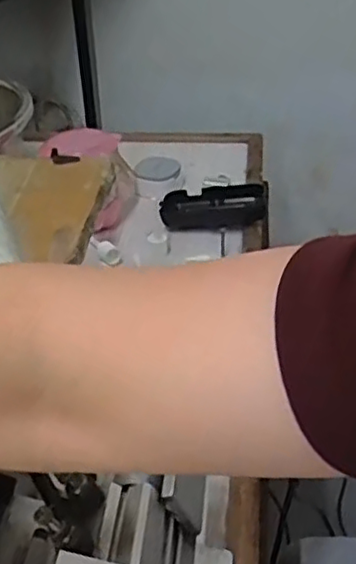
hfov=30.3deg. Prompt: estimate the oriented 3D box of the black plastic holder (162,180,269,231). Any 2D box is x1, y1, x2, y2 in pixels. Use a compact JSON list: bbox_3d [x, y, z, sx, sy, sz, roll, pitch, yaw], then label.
[{"bbox_3d":[0.039,-0.082,0.708,0.110,0.033,0.057,2,37,6],"label":"black plastic holder"}]

